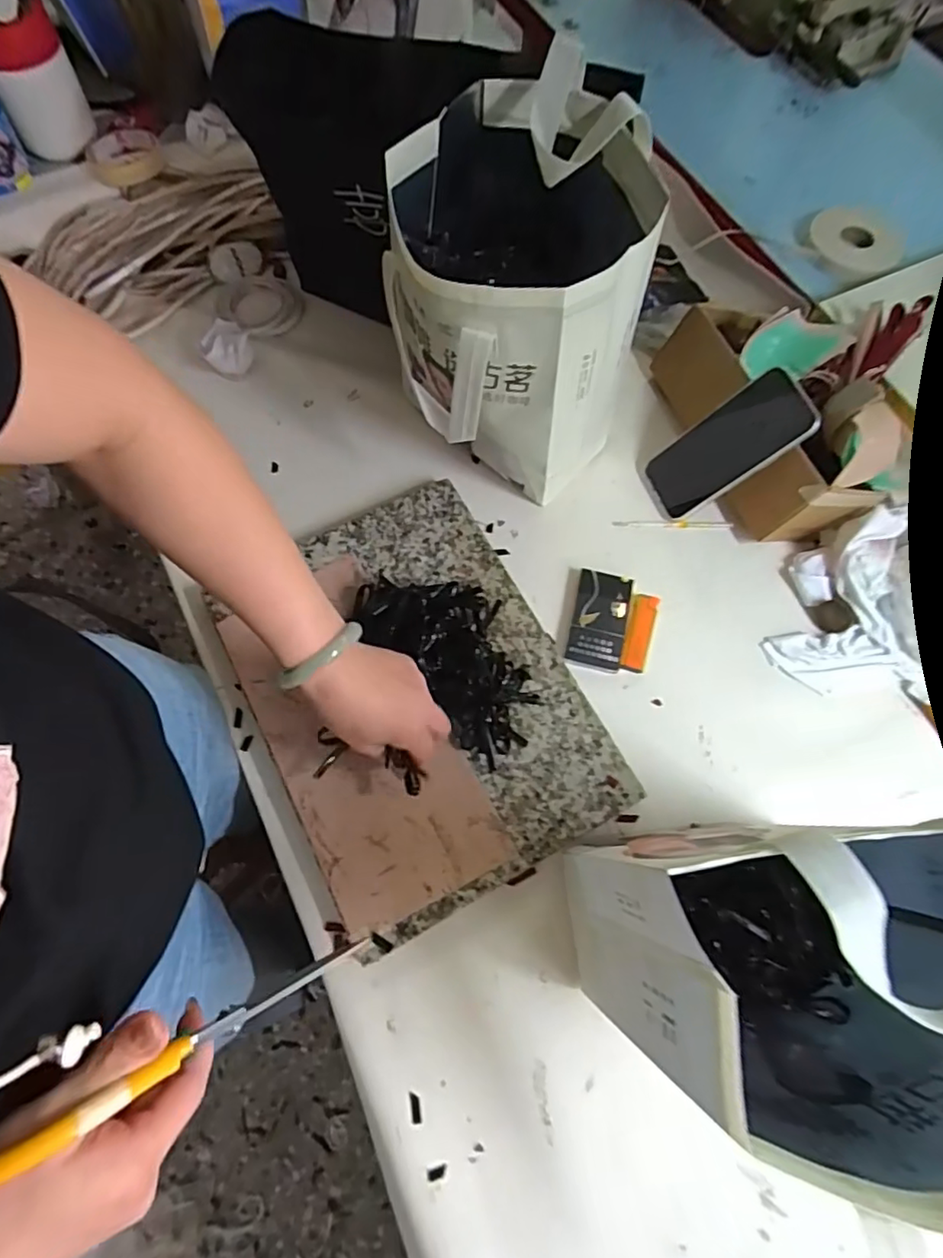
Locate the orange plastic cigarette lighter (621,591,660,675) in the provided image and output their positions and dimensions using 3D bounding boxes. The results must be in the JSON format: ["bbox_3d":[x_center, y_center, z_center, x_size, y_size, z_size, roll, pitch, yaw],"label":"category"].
[{"bbox_3d":[0.167,0.003,0.604,0.026,0.007,0.080,17,71,4],"label":"orange plastic cigarette lighter"}]

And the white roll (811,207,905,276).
[{"bbox_3d":[0.437,-0.443,0.691,0.113,0.021,0.089,-29,73,-11],"label":"white roll"}]

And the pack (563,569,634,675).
[{"bbox_3d":[0.128,-0.008,0.607,0.054,0.013,0.101,13,71,3],"label":"pack"}]

